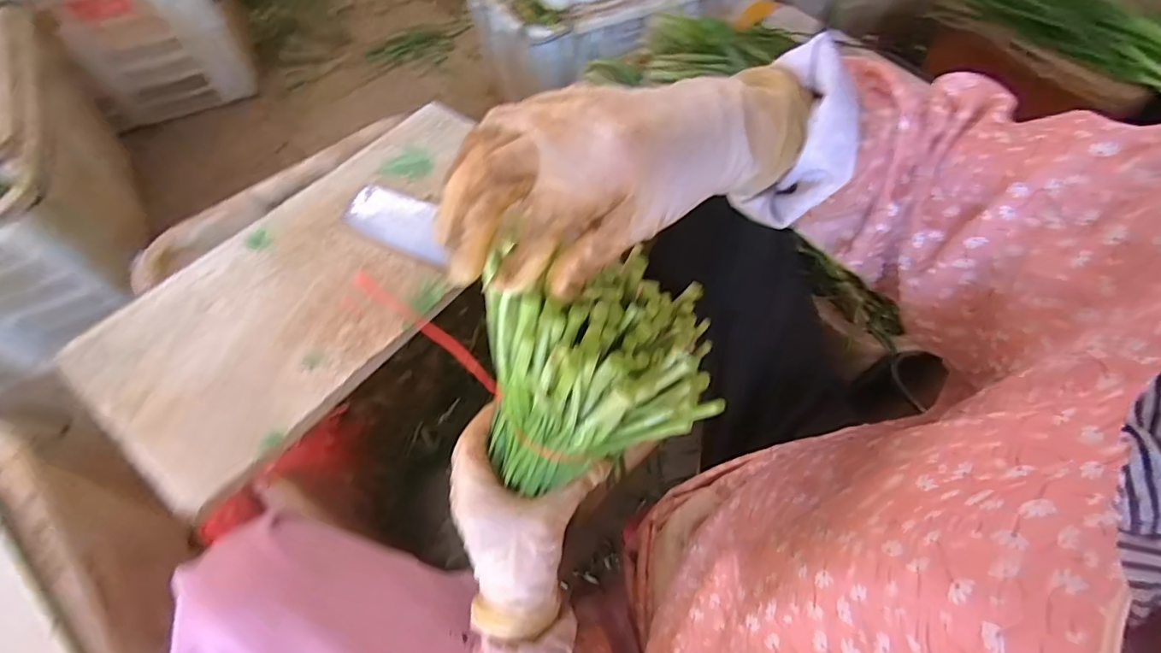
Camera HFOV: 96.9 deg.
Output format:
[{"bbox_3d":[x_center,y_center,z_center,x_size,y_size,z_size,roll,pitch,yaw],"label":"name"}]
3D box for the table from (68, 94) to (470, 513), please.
[{"bbox_3d":[-0.306,-0.084,0.659,0.321,0.036,0.588,31,64,17],"label":"table"}]

